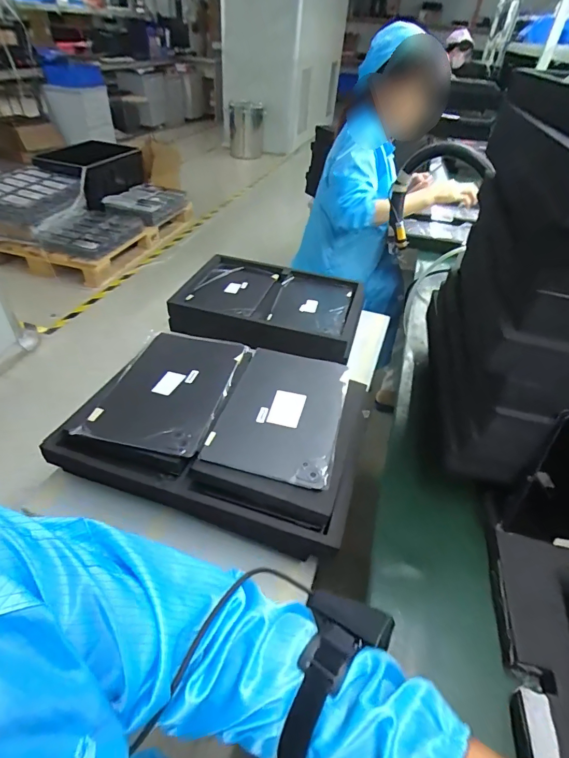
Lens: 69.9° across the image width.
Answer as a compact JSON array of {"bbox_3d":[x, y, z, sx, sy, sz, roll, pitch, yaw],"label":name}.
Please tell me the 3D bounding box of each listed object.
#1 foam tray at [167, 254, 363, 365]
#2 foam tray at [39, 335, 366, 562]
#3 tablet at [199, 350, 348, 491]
[{"bbox_3d":[-0.033,-0.191,1.014,0.430,0.053,0.317,12,42,8],"label":"foam tray"},{"bbox_3d":[-0.096,0.074,0.647,0.415,0.103,0.311,13,42,9],"label":"foam tray"},{"bbox_3d":[0.000,0.038,0.621,0.173,0.006,0.257,12,42,7],"label":"tablet"}]

